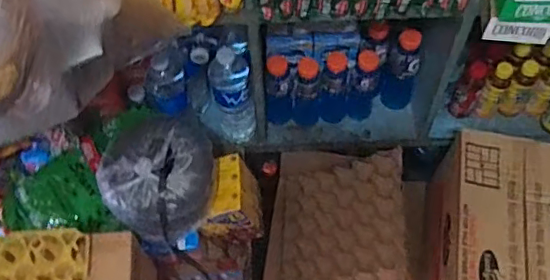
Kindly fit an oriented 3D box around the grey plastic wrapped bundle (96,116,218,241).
[{"bbox_3d":[-0.186,0.062,0.923,0.171,0.123,0.179,2,58,2],"label":"grey plastic wrapped bundle"}]

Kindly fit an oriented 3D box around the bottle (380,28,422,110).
[{"bbox_3d":[0.256,-0.139,1.148,0.063,0.184,0.058,-1,58,1],"label":"bottle"}]

